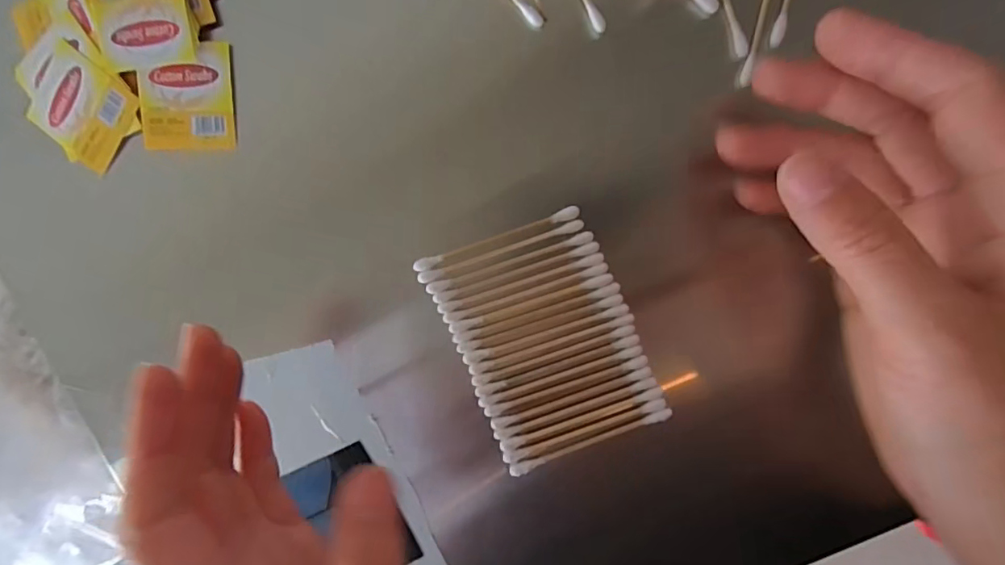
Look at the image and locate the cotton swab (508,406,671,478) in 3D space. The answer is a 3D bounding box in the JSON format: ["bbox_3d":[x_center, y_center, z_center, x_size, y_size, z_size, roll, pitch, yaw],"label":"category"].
[{"bbox_3d":[0.037,0.068,0.220,0.072,0.004,0.004,-22,92,6],"label":"cotton swab"}]

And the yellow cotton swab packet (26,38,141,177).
[{"bbox_3d":[-0.182,-0.075,0.225,0.042,0.005,0.039,37,96,1],"label":"yellow cotton swab packet"}]

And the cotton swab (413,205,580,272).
[{"bbox_3d":[-0.003,-0.018,0.217,0.071,0.004,0.005,-19,93,6],"label":"cotton swab"}]

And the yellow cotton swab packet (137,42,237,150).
[{"bbox_3d":[-0.134,-0.078,0.221,0.040,0.006,0.041,1,94,4],"label":"yellow cotton swab packet"}]

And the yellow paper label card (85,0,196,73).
[{"bbox_3d":[-0.151,-0.114,0.215,0.042,0.005,0.047,-6,94,5],"label":"yellow paper label card"}]

